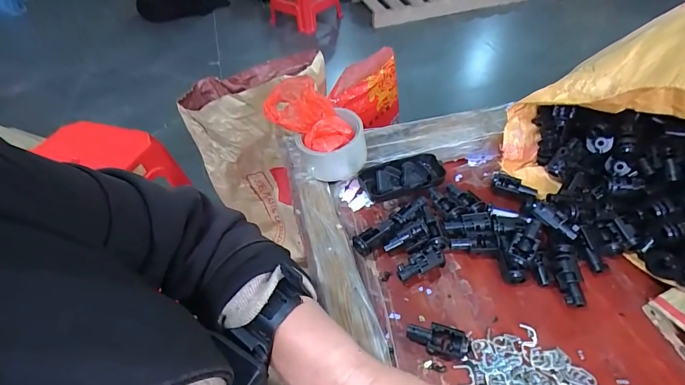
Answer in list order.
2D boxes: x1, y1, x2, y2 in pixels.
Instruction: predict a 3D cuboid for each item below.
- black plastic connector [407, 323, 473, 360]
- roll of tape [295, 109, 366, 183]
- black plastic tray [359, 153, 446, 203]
[{"bbox_3d":[0.090,0.137,0.337,0.059,0.021,0.025,12,48,15],"label":"black plastic connector"},{"bbox_3d":[-0.012,-0.059,0.474,0.083,0.064,0.083,-2,46,2],"label":"roll of tape"},{"bbox_3d":[0.081,-0.018,0.473,0.112,0.027,0.052,-14,47,-10],"label":"black plastic tray"}]

